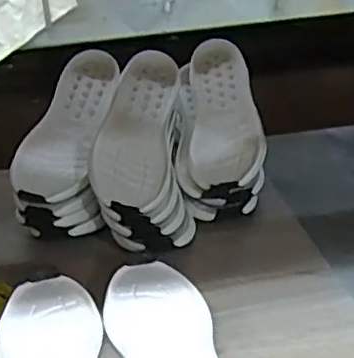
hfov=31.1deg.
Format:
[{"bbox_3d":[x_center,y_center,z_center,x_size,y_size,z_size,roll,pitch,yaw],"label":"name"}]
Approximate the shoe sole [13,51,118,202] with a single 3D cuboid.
[{"bbox_3d":[-0.150,-0.078,0.893,0.095,0.047,0.270,4,52,16],"label":"shoe sole"}]

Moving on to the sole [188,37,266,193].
[{"bbox_3d":[0.066,-0.085,0.902,0.106,0.037,0.244,-4,57,2],"label":"sole"}]

